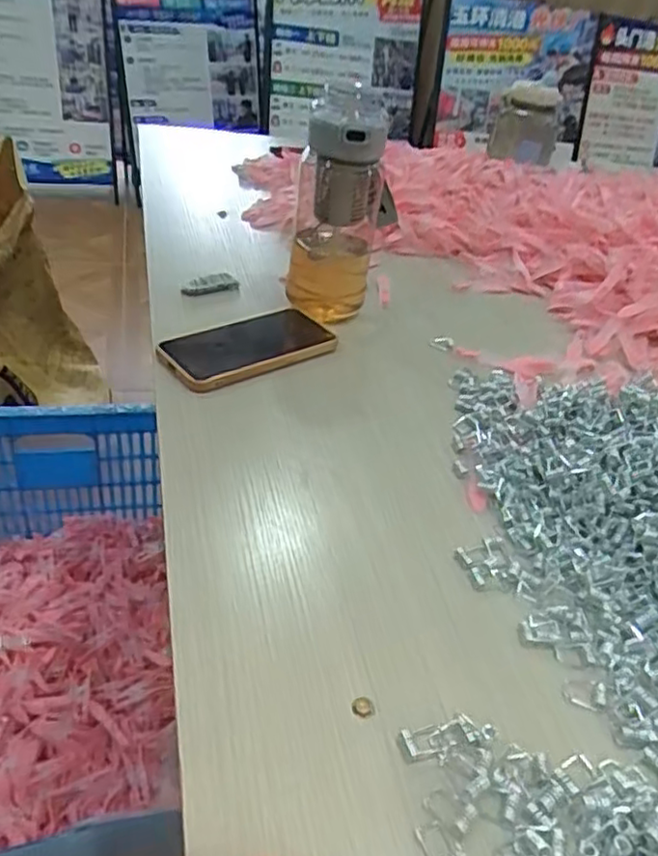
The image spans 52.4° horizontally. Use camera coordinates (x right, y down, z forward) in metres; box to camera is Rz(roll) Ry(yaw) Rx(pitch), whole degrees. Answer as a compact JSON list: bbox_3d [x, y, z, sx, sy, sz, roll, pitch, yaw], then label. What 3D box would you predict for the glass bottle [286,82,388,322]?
[{"bbox_3d":[0.009,-0.204,0.635,0.081,0.199,0.064,8,37,-2],"label":"glass bottle"}]

